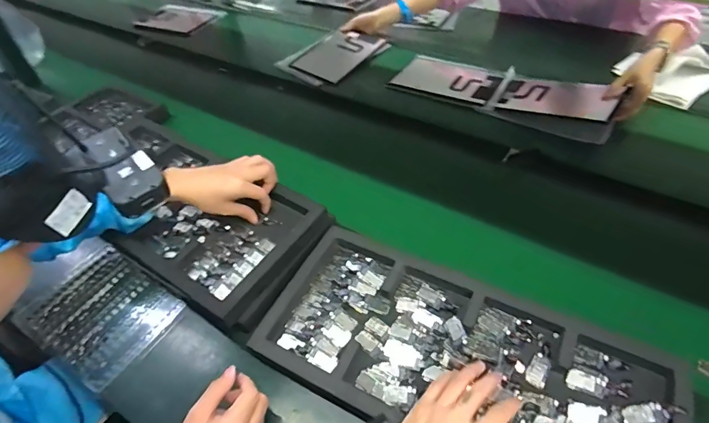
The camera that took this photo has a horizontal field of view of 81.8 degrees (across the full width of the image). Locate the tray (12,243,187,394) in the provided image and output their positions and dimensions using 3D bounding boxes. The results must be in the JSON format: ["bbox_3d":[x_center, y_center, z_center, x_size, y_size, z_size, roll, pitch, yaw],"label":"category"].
[{"bbox_3d":[-0.382,0.153,0.621,0.222,0.012,0.159,26,54,27],"label":"tray"}]

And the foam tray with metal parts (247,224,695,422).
[{"bbox_3d":[0.126,0.177,0.509,0.476,0.034,0.218,19,51,21],"label":"foam tray with metal parts"}]

